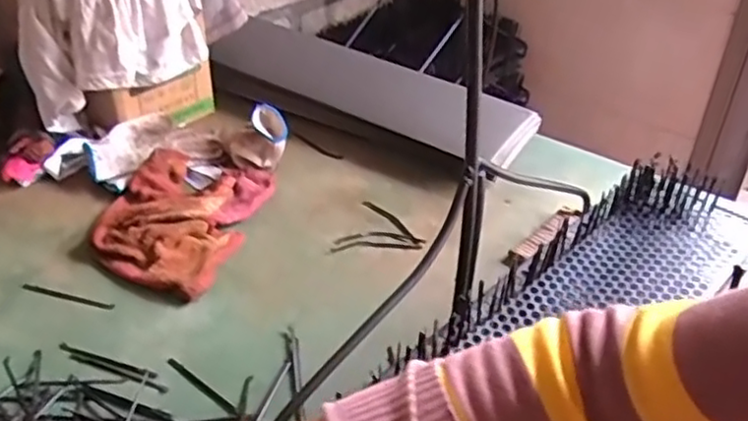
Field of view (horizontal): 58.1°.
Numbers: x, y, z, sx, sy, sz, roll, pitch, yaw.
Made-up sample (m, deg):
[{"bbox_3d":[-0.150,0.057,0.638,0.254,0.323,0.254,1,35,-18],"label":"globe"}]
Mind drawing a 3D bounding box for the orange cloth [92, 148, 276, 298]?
[{"bbox_3d":[-0.232,0.002,0.799,0.168,0.035,0.237,9,35,9],"label":"orange cloth"}]

